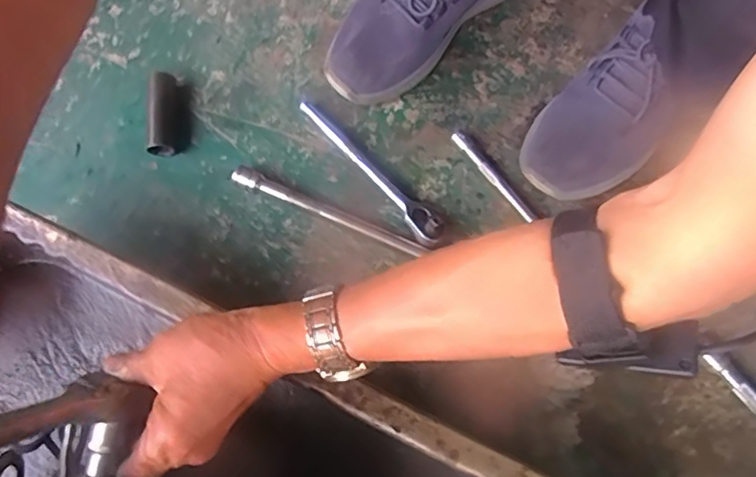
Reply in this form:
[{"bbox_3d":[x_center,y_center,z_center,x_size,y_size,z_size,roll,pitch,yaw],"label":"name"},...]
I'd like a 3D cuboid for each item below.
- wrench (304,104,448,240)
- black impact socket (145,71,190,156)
[{"bbox_3d":[-0.006,-0.071,0.546,0.027,0.022,0.192,-39,78,-9],"label":"wrench"},{"bbox_3d":[-0.210,-0.125,0.557,0.034,0.029,0.082,-5,75,-1],"label":"black impact socket"}]

